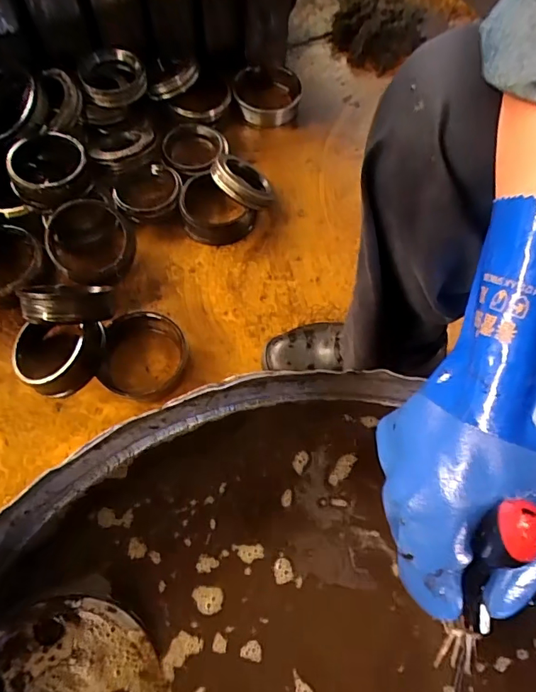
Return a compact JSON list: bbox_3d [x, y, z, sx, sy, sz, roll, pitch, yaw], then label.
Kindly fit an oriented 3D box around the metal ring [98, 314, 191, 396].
[{"bbox_3d":[-0.175,0.011,0.690,0.124,0.053,0.126,-7,66,-4],"label":"metal ring"}]

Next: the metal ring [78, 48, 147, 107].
[{"bbox_3d":[-0.269,-0.469,0.836,0.112,0.036,0.117,0,66,-1],"label":"metal ring"}]

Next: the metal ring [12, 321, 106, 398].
[{"bbox_3d":[-0.293,0.016,0.680,0.118,0.069,0.109,0,66,-1],"label":"metal ring"}]

